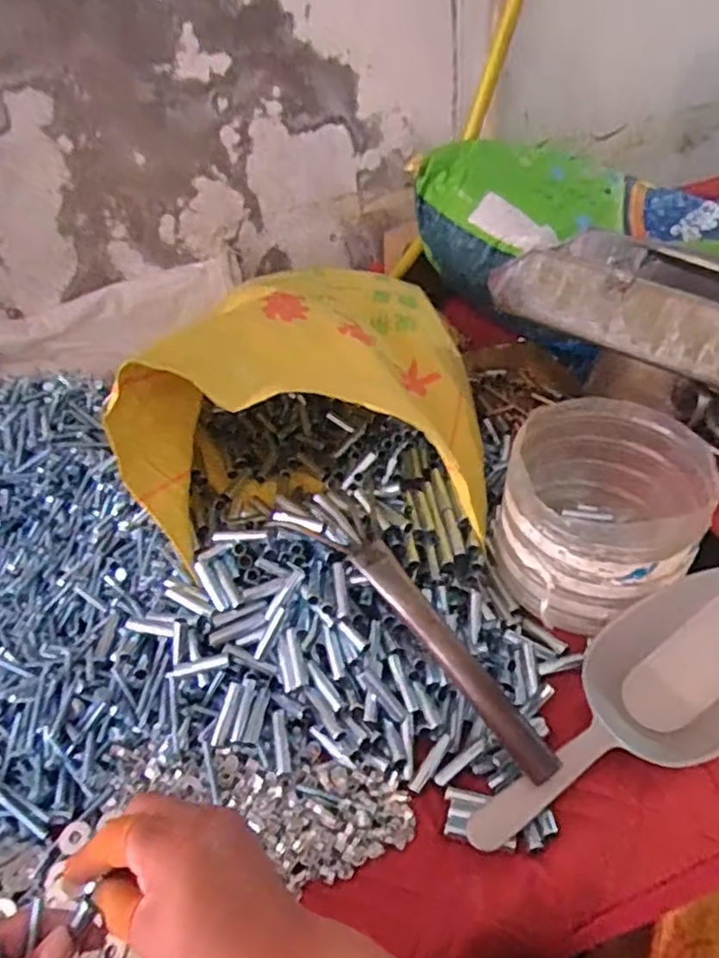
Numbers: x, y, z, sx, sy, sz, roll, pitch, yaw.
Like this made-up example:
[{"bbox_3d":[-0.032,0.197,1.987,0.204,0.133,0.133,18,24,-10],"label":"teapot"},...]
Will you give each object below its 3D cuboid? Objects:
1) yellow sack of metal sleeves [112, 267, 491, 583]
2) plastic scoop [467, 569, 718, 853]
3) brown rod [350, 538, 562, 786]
[{"bbox_3d":[-0.035,-0.112,0.686,0.294,0.164,0.407,-3,39,6],"label":"yellow sack of metal sleeves"},{"bbox_3d":[0.211,0.169,0.476,0.300,0.060,0.112,-31,44,-27],"label":"plastic scoop"},{"bbox_3d":[0.066,0.129,0.495,0.026,0.013,0.217,-27,57,-23],"label":"brown rod"}]

